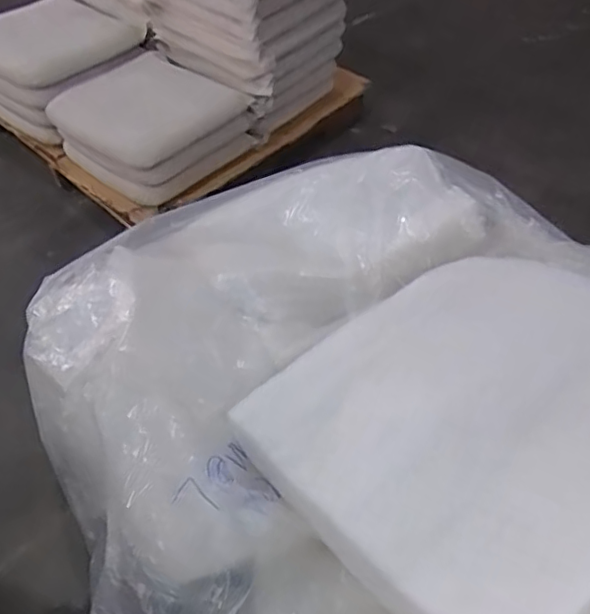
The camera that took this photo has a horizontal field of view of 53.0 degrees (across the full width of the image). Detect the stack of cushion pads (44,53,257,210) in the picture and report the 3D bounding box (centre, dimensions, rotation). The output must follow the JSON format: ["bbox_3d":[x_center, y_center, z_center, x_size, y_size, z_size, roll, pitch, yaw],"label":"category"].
[{"bbox_3d":[-0.420,-0.535,1.758,0.488,0.170,0.431,27,55,23],"label":"stack of cushion pads"}]

